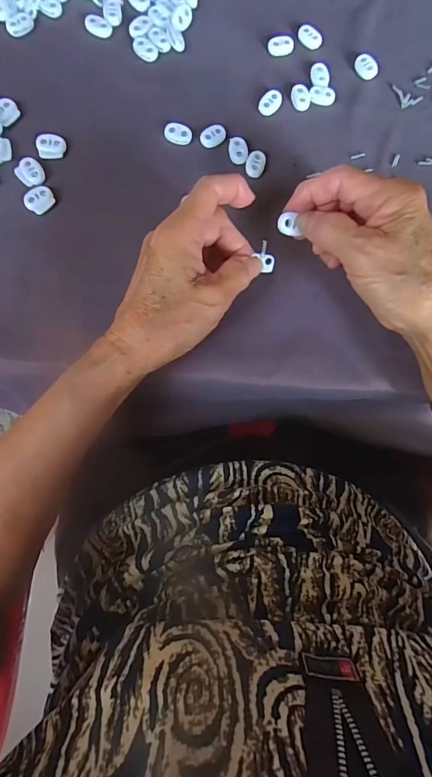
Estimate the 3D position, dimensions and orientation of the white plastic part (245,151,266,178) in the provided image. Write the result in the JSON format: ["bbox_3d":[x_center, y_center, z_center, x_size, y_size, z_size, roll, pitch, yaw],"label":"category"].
[{"bbox_3d":[0.033,-0.186,0.327,0.015,0.004,0.021,19,81,-2],"label":"white plastic part"}]

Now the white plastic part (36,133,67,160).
[{"bbox_3d":[-0.131,-0.193,0.315,0.022,0.004,0.022,1,87,-14],"label":"white plastic part"}]

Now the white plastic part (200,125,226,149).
[{"bbox_3d":[-0.002,-0.210,0.327,0.023,0.004,0.016,-37,87,-8],"label":"white plastic part"}]

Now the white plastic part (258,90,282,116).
[{"bbox_3d":[0.047,-0.245,0.336,0.015,0.004,0.024,39,81,1],"label":"white plastic part"}]

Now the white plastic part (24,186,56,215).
[{"bbox_3d":[-0.138,-0.148,0.308,0.022,0.005,0.018,-40,87,-9],"label":"white plastic part"}]

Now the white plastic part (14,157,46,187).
[{"bbox_3d":[-0.145,-0.170,0.310,0.020,0.004,0.023,-42,87,-9],"label":"white plastic part"}]

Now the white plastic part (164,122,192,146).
[{"bbox_3d":[-0.031,-0.211,0.325,0.023,0.004,0.015,14,81,-3],"label":"white plastic part"}]

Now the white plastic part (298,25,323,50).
[{"bbox_3d":[0.084,-0.315,0.351,0.014,0.005,0.023,-41,87,-9],"label":"white plastic part"}]

